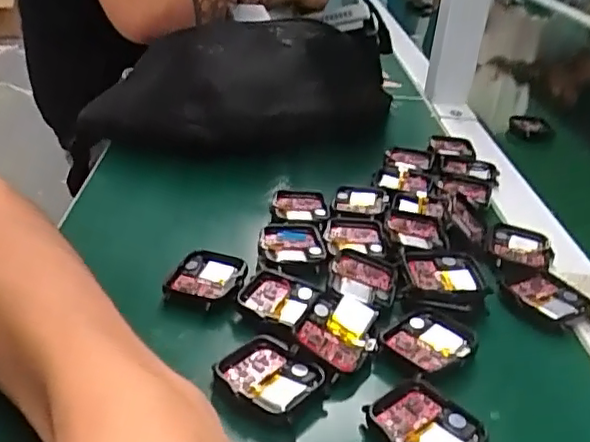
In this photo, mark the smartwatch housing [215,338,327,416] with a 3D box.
[{"bbox_3d":[-0.012,0.068,0.274,0.041,0.006,0.035,24,34,30],"label":"smartwatch housing"}]

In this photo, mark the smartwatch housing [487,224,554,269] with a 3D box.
[{"bbox_3d":[0.138,0.015,0.378,0.038,0.007,0.036,16,31,18],"label":"smartwatch housing"}]

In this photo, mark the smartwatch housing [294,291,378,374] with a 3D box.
[{"bbox_3d":[0.023,0.051,0.300,0.034,0.010,0.046,18,31,21],"label":"smartwatch housing"}]

